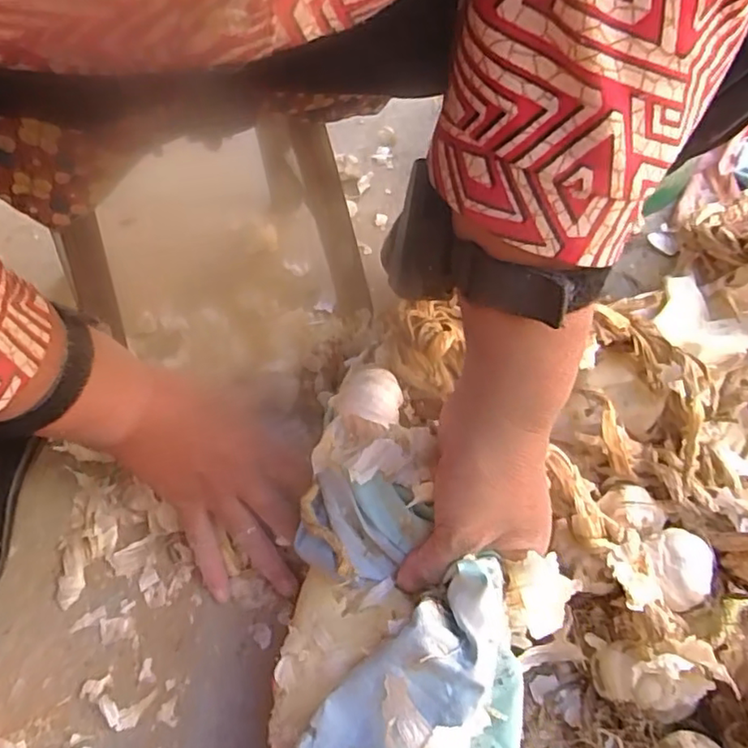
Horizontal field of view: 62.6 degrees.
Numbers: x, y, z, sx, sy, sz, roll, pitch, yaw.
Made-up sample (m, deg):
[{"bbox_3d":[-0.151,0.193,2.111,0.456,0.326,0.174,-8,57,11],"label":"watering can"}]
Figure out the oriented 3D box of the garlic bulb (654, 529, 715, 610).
[{"bbox_3d":[0.180,0.117,0.365,0.036,0.030,0.042,11,52,5],"label":"garlic bulb"}]

